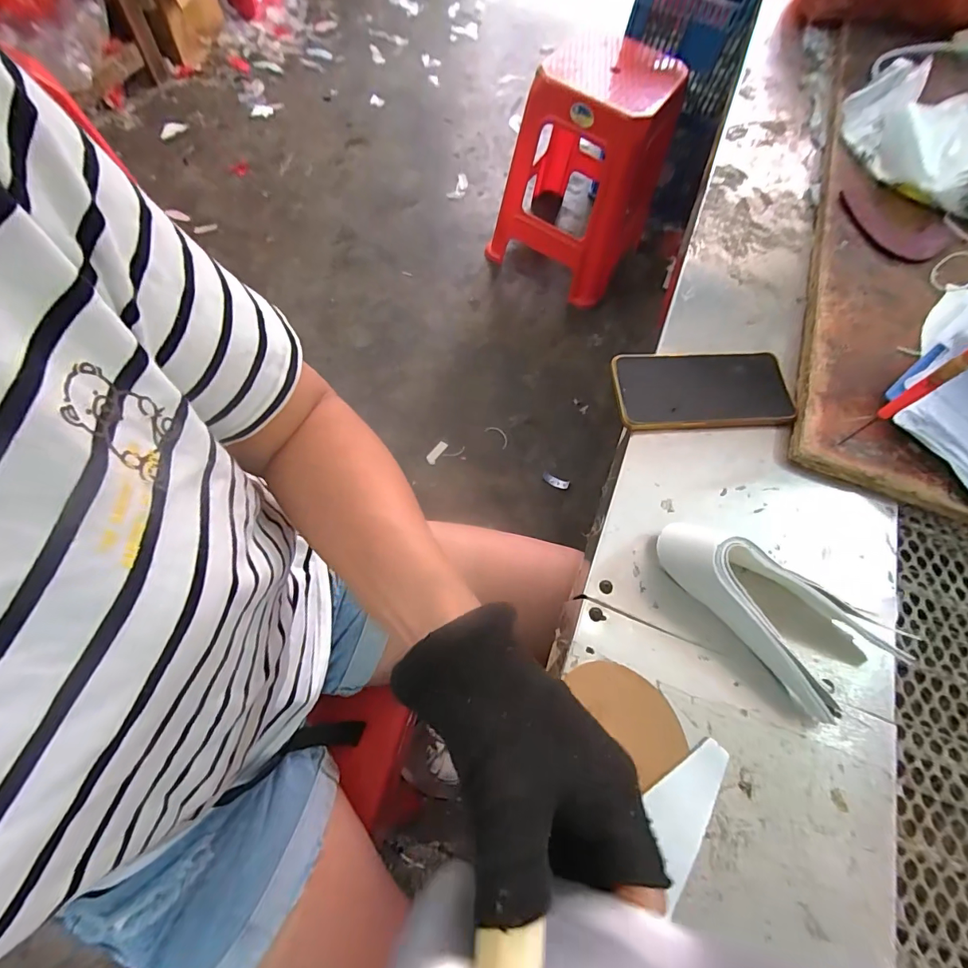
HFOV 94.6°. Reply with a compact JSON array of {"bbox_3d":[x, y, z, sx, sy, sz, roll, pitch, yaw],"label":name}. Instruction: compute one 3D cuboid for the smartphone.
[{"bbox_3d":[0.202,-0.089,0.414,0.160,0.005,0.076,-1,68,-5],"label":"smartphone"}]

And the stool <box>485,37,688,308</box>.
[{"bbox_3d":[0.283,-0.890,1.274,0.393,0.506,0.393,33,69,9],"label":"stool"}]

